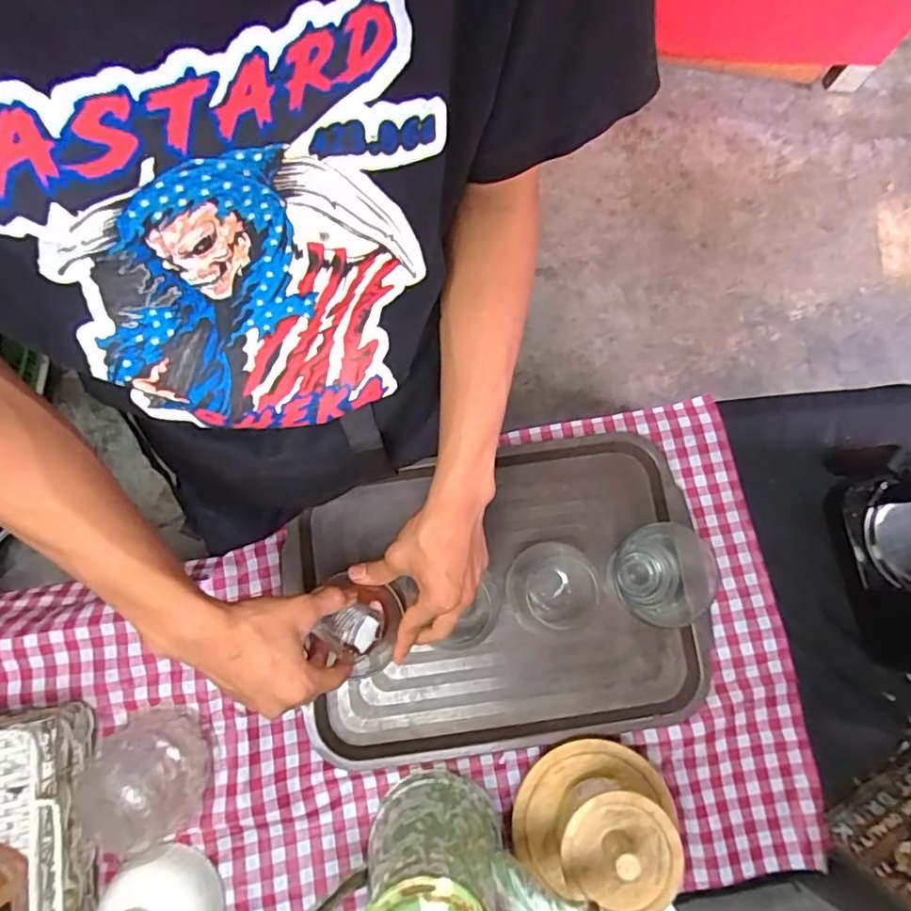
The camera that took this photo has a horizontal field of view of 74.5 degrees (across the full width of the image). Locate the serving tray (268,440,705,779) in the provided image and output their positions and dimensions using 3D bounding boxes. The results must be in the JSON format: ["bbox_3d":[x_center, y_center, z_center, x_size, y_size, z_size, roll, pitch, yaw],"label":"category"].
[{"bbox_3d":[0.042,0.149,0.628,0.413,0.021,0.299,-8,79,-1],"label":"serving tray"}]

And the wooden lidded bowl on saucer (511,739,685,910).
[{"bbox_3d":[0.125,0.329,0.531,0.130,0.129,0.116,10,79,3],"label":"wooden lidded bowl on saucer"}]

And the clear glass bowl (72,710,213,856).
[{"bbox_3d":[-0.293,0.301,0.544,0.114,0.072,0.107,0,79,1],"label":"clear glass bowl"}]

